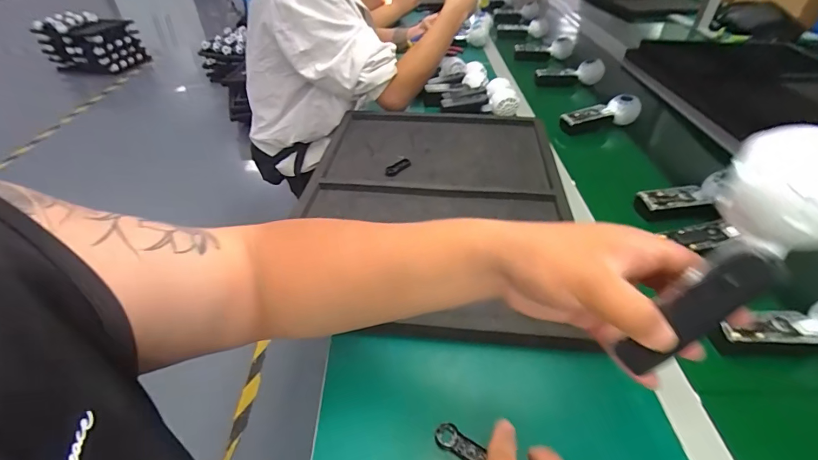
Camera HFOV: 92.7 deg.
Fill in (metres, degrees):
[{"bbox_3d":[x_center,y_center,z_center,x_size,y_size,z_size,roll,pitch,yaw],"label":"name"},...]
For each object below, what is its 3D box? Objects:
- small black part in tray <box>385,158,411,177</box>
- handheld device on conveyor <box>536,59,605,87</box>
[{"bbox_3d":[-0.019,-0.115,0.719,0.022,0.008,0.067,32,51,23],"label":"small black part in tray"},{"bbox_3d":[0.425,-0.414,1.035,0.173,0.059,0.064,-3,44,13],"label":"handheld device on conveyor"}]

